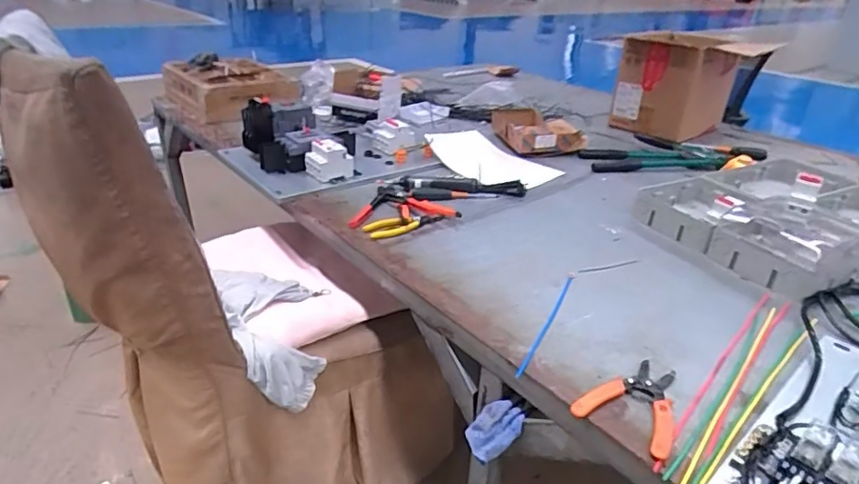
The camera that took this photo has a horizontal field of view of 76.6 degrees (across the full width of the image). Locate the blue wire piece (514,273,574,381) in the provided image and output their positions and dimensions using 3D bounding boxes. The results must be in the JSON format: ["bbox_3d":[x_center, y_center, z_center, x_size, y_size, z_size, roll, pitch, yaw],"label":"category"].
[{"bbox_3d":[0.173,0.107,0.776,0.011,0.004,0.271,16,31,22],"label":"blue wire piece"}]

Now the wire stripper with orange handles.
[{"bbox_3d":[0.243,0.182,0.633,0.103,0.010,0.139,24,35,33],"label":"wire stripper with orange handles"}]

